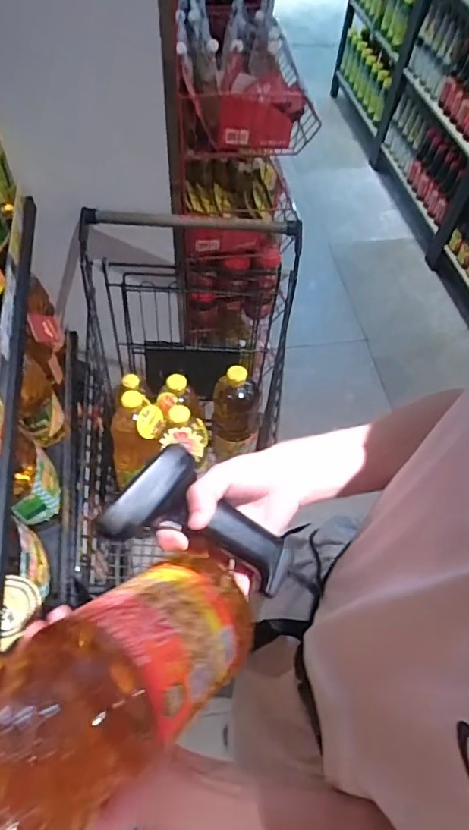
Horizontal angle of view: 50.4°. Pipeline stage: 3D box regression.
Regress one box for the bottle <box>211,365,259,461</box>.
[{"bbox_3d":[0.003,-0.003,1.140,0.109,0.218,0.109,-7,58,-9],"label":"bottle"}]

